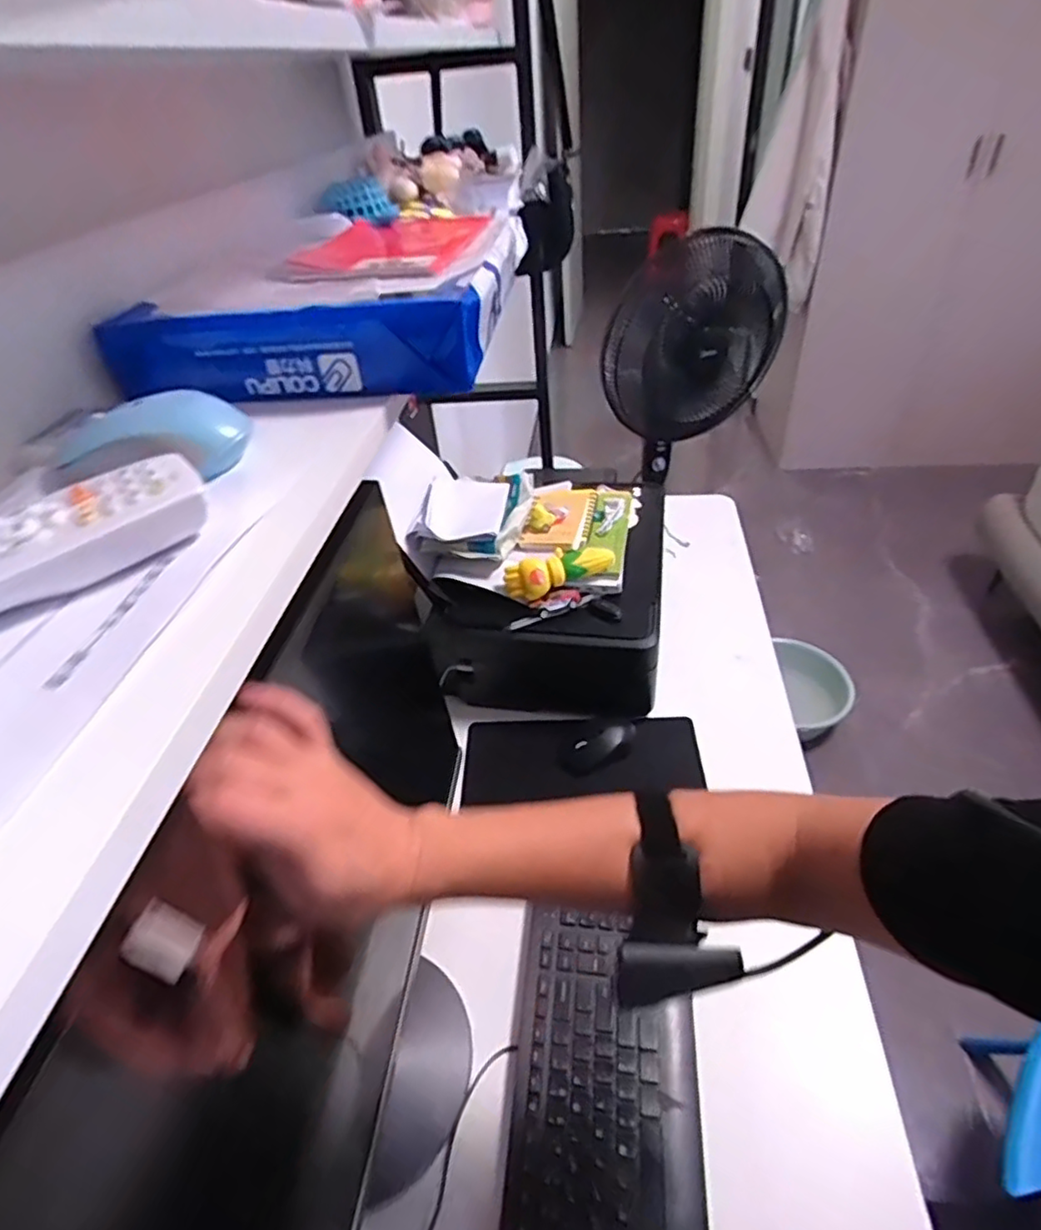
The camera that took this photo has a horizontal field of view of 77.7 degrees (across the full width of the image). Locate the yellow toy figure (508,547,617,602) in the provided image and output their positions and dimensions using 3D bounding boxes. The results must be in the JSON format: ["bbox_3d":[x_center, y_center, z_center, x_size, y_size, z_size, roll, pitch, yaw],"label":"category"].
[{"bbox_3d":[0.049,-0.055,0.799,0.137,0.039,0.045,-19,42,-15],"label":"yellow toy figure"}]

